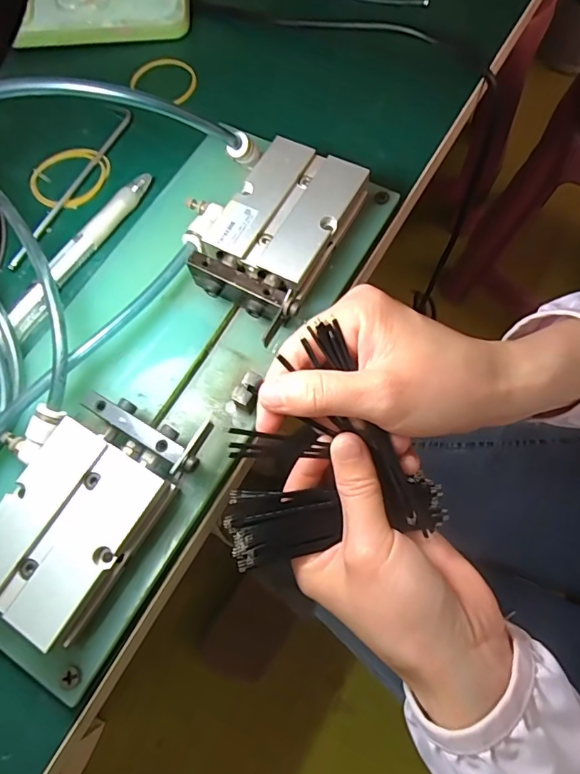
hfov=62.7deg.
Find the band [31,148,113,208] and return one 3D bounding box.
[{"bbox_3d":[-0.134,-0.128,0.290,0.046,0.004,0.044,-1,70,3],"label":"band"}]

